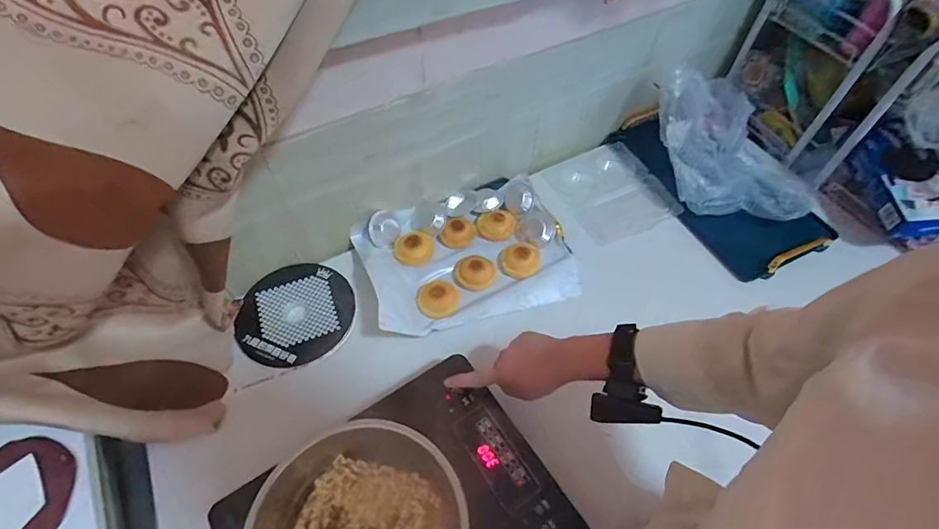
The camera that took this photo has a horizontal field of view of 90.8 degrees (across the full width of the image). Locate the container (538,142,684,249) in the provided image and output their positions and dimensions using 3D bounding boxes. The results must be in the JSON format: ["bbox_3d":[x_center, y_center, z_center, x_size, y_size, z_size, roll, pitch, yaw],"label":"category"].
[{"bbox_3d":[0.261,-0.147,0.876,0.191,0.030,0.215,-23,60,-15],"label":"container"}]

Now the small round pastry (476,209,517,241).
[{"bbox_3d":[0.047,-0.070,0.819,0.068,0.032,0.054,3,56,1],"label":"small round pastry"}]

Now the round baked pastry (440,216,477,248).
[{"bbox_3d":[-0.017,-0.057,0.810,0.054,0.026,0.059,0,56,-1],"label":"round baked pastry"}]

